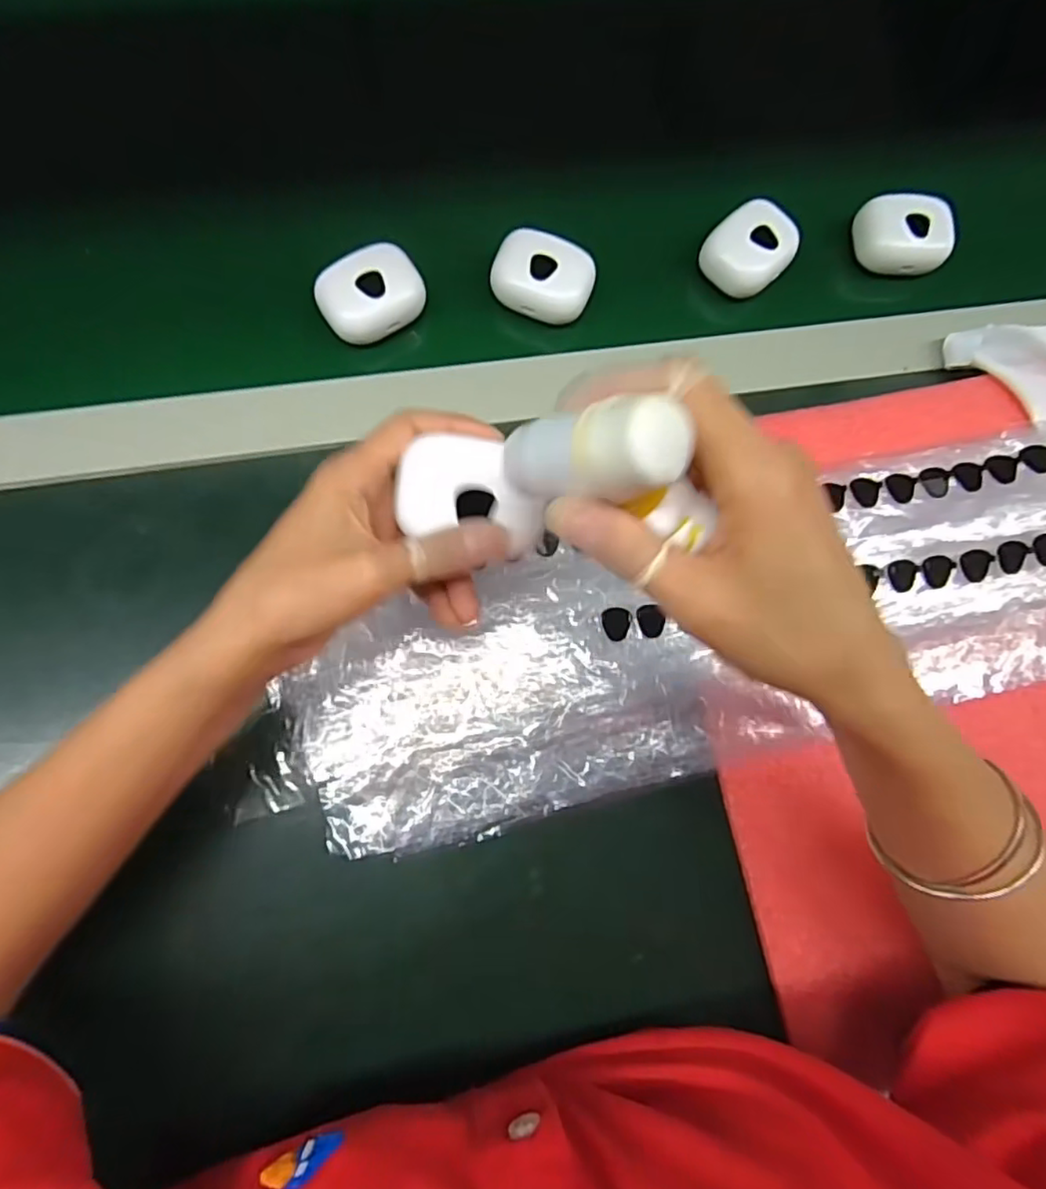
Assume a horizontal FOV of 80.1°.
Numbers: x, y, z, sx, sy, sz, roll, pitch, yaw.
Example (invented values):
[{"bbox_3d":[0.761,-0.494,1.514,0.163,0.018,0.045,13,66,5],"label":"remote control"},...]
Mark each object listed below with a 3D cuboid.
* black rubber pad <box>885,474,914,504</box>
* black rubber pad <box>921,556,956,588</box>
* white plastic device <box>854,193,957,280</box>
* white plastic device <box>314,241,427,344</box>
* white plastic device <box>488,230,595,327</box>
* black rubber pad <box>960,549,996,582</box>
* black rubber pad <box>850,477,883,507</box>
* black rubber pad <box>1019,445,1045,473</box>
[{"bbox_3d":[0.209,-0.059,0.343,0.015,0.004,0.017,-16,79,-8],"label":"black rubber pad"},{"bbox_3d":[0.225,-0.013,0.336,0.016,0.004,0.017,-14,79,-7],"label":"black rubber pad"},{"bbox_3d":[0.243,-0.231,0.398,0.055,0.024,0.044,9,77,-2],"label":"white plastic device"},{"bbox_3d":[-0.088,-0.175,0.361,0.059,0.018,0.044,-39,83,-11],"label":"white plastic device"},{"bbox_3d":[0.012,-0.189,0.370,0.059,0.020,0.040,17,77,-1],"label":"white plastic device"},{"bbox_3d":[0.245,-0.016,0.335,0.016,0.006,0.017,-17,79,-8],"label":"black rubber pad"},{"bbox_3d":[0.189,-0.057,0.342,0.016,0.004,0.017,20,77,0],"label":"black rubber pad"},{"bbox_3d":[0.284,-0.075,0.343,0.015,0.006,0.016,-23,80,-9],"label":"black rubber pad"}]

